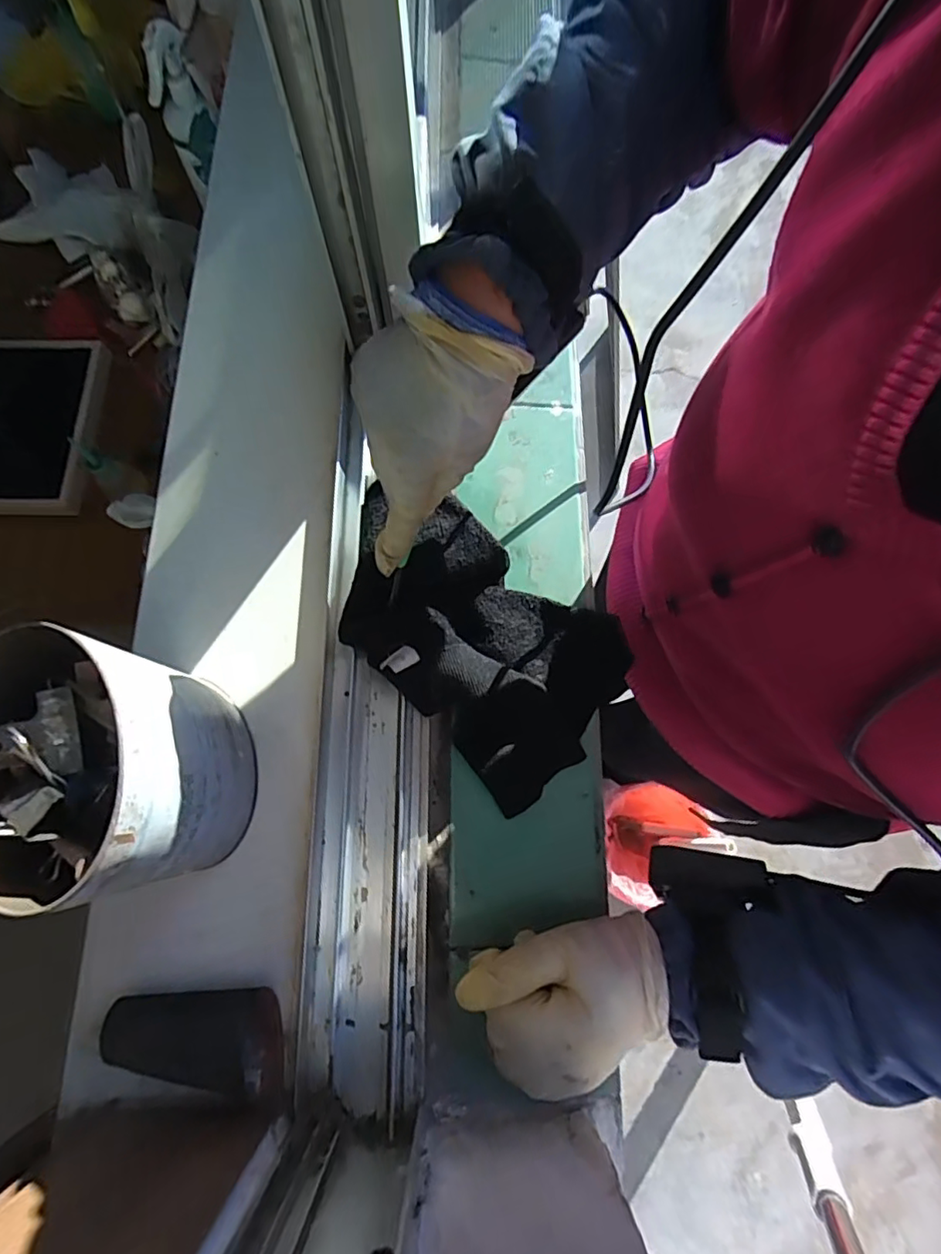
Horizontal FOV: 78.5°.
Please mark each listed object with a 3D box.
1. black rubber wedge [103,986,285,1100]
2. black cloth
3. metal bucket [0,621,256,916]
[{"bbox_3d":[-0.152,0.229,0.319,0.094,0.017,0.049,1,74,0],"label":"black rubber wedge"},{"bbox_3d":[0.005,-0.001,0.393,0.141,0.053,0.210,-44,79,-11],"label":"black cloth"},{"bbox_3d":[-0.181,0.073,0.300,0.089,0.129,0.119,-24,76,-6],"label":"metal bucket"}]

